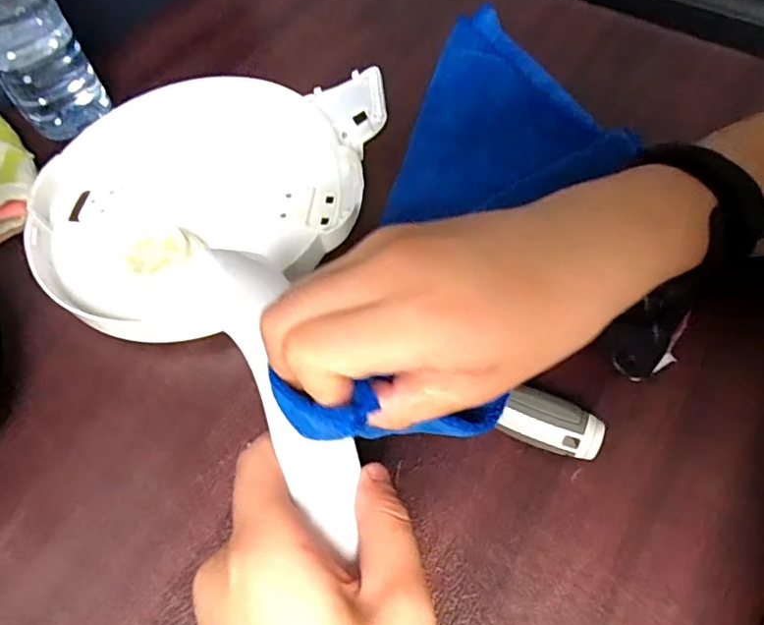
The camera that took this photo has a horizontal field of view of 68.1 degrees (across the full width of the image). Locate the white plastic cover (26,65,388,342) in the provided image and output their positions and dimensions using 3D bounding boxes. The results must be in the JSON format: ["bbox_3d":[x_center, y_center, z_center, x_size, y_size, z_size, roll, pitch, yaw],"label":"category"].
[{"bbox_3d":[-0.122,-0.085,0.385,0.219,0.034,0.218,5,61,7],"label":"white plastic cover"}]

